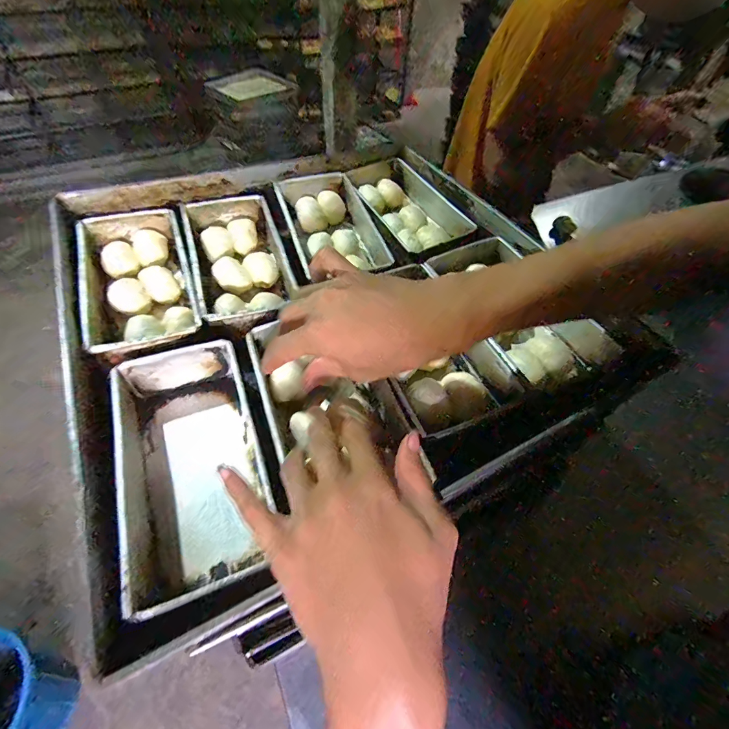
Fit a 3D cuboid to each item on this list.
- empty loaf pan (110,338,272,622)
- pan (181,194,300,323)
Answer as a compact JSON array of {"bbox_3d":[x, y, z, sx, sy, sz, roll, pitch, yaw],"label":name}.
[{"bbox_3d":[-0.137,0.078,0.309,0.094,0.058,0.198,-13,54,-11],"label":"empty loaf pan"},{"bbox_3d":[-0.141,-0.112,0.456,0.099,0.058,0.207,-16,55,-13],"label":"pan"}]

